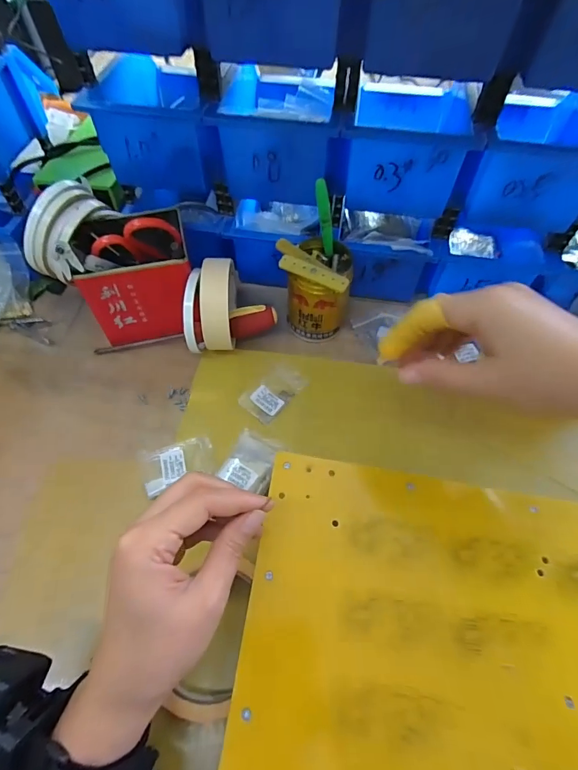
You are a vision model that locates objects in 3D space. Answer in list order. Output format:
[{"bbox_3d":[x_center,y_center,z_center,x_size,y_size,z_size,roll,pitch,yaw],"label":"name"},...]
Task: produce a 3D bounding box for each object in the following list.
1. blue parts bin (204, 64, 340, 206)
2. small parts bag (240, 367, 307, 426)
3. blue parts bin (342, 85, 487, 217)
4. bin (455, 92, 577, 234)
[{"bbox_3d":[-0.007,-0.260,0.401,0.103,0.075,0.158,7,58,2],"label":"blue parts bin"},{"bbox_3d":[-0.015,0.008,0.405,0.039,0.008,0.064,37,64,19],"label":"small parts bag"},{"bbox_3d":[0.111,-0.247,0.395,0.102,0.072,0.167,10,59,4],"label":"blue parts bin"},{"bbox_3d":[0.234,-0.226,0.382,0.112,0.075,0.171,15,59,8],"label":"bin"}]

